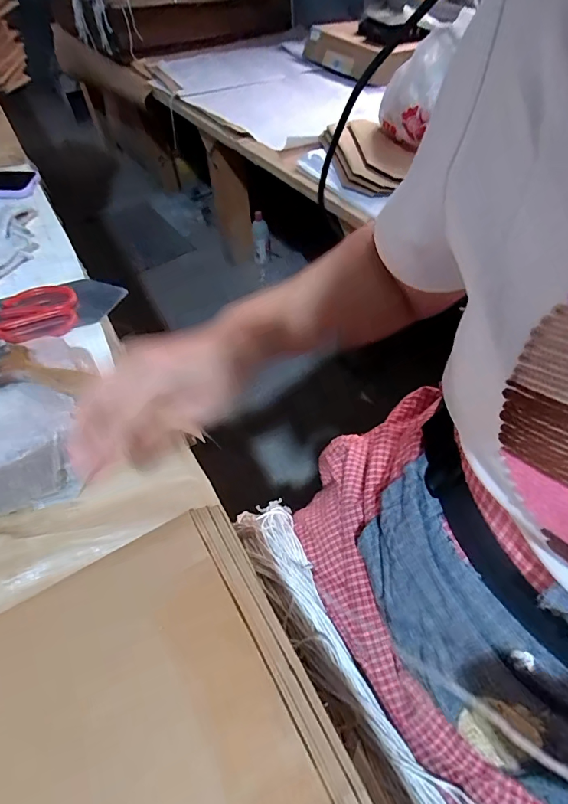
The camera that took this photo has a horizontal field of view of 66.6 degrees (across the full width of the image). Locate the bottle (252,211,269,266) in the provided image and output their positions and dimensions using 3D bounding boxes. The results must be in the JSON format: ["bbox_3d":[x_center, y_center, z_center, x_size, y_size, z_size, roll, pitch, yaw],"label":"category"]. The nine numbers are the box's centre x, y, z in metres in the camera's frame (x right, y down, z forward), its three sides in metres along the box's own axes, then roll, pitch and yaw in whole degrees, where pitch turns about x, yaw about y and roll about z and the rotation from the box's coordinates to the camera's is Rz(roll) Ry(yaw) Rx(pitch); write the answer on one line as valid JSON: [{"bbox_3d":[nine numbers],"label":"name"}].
[{"bbox_3d":[-0.082,-0.590,1.562,0.056,0.175,0.037,-6,28,-4],"label":"bottle"}]

